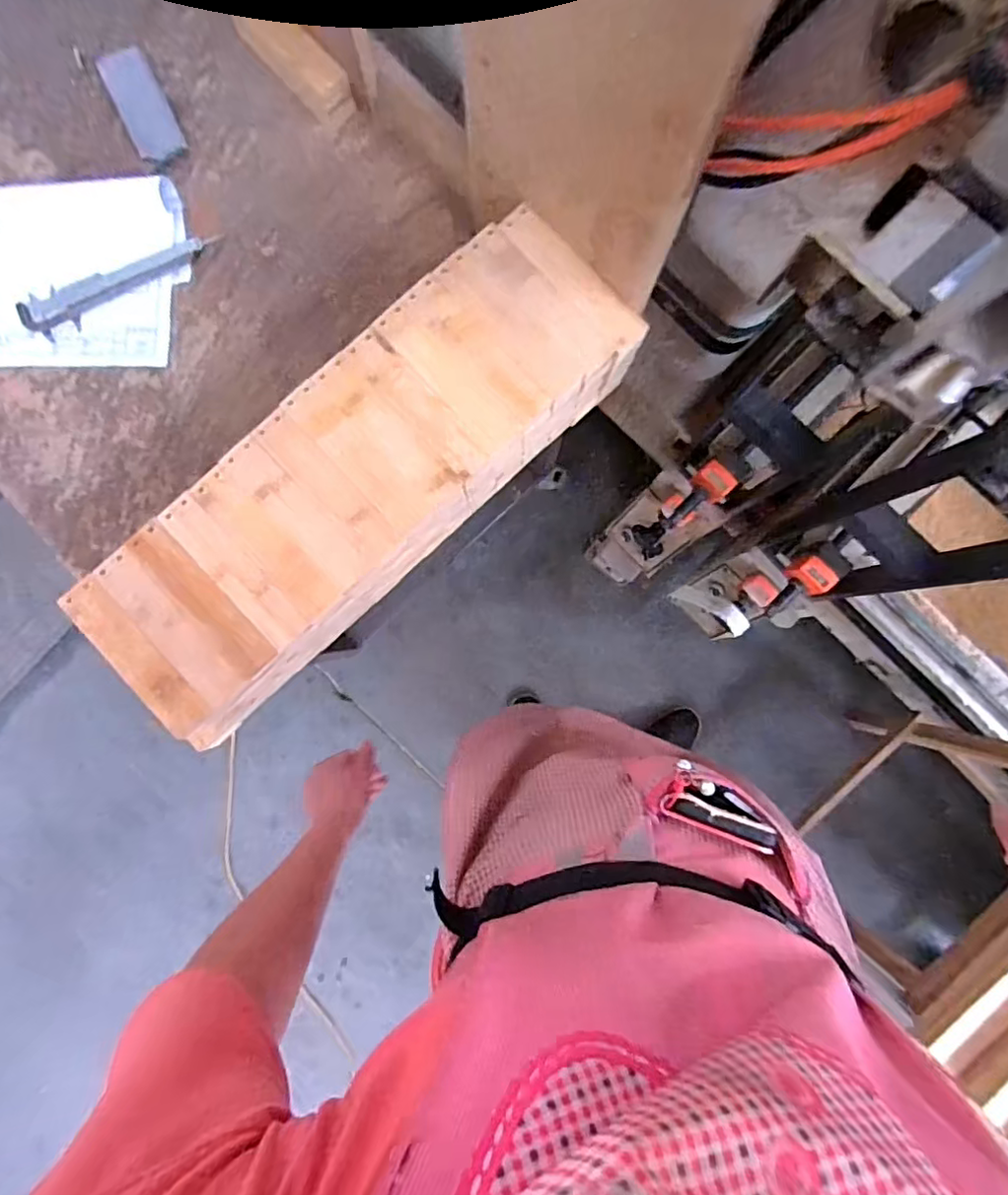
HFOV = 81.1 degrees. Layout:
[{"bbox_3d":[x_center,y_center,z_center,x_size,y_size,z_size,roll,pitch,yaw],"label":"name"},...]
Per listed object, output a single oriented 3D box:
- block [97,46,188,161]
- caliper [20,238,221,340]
[{"bbox_3d":[-0.485,-0.661,0.790,0.060,0.023,0.172,-27,86,-1],"label":"block"},{"bbox_3d":[-0.519,-0.426,0.794,0.272,0.018,0.063,-24,86,-1],"label":"caliper"}]

